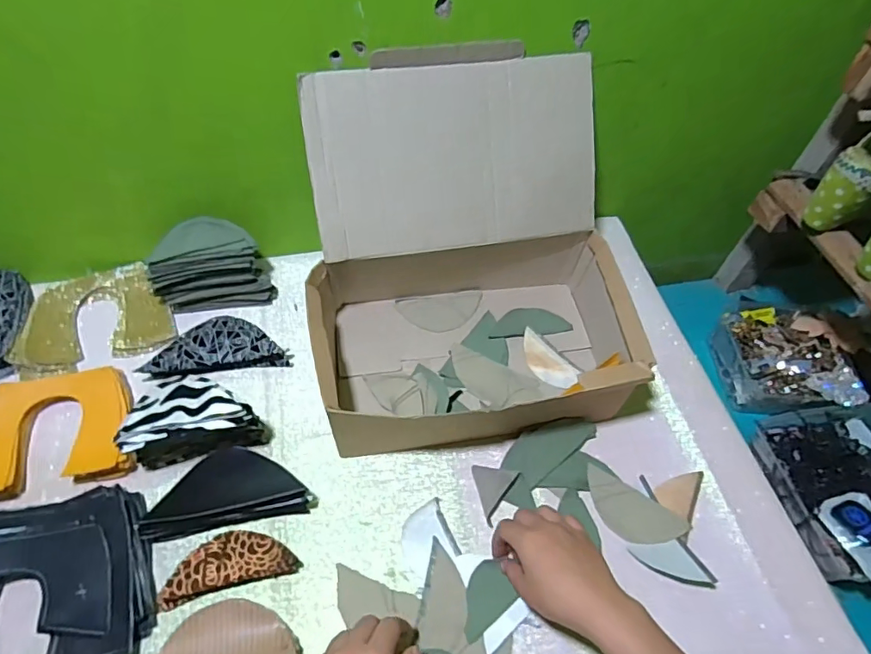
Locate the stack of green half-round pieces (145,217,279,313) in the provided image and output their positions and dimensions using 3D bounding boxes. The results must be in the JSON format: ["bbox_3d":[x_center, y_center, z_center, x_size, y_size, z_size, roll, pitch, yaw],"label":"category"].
[{"bbox_3d":[-0.276,-0.080,0.630,0.135,0.087,0.072,-7,57,-8],"label":"stack of green half-round pieces"}]

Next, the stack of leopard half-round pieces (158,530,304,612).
[{"bbox_3d":[-0.193,0.220,0.479,0.121,0.021,0.047,-12,58,-11],"label":"stack of leopard half-round pieces"}]

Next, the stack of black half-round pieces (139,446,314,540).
[{"bbox_3d":[-0.202,0.158,0.506,0.155,0.048,0.071,-9,57,-9],"label":"stack of black half-round pieces"}]

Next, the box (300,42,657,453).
[{"bbox_3d":[0.036,-0.075,0.553,0.337,0.243,0.333,-7,57,-8],"label":"box"}]

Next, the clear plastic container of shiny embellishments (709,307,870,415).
[{"bbox_3d":[0.504,0.049,0.743,0.154,0.075,0.167,-3,55,-6],"label":"clear plastic container of shiny embellishments"}]

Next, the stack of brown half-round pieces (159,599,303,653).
[{"bbox_3d":[-0.180,0.270,0.440,0.120,0.027,0.059,-9,57,-9],"label":"stack of brown half-round pieces"}]

